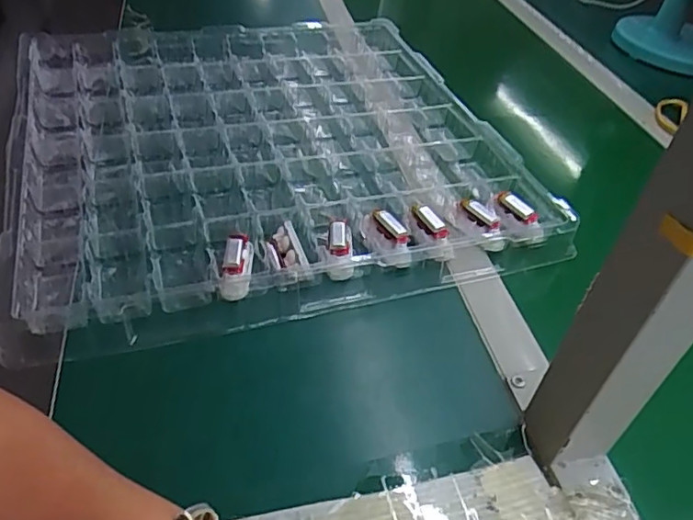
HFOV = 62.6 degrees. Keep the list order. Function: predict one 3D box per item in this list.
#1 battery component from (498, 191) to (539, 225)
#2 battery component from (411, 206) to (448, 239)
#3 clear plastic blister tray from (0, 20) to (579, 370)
[{"bbox_3d":[0.155,-0.048,0.513,0.017,0.009,0.042,-20,49,-27],"label":"battery component"},{"bbox_3d":[0.072,-0.032,0.489,0.013,0.014,0.038,-28,66,-33],"label":"battery component"},{"bbox_3d":[-0.084,-0.132,0.594,0.465,0.035,0.489,-10,45,-18],"label":"clear plastic blister tray"}]

